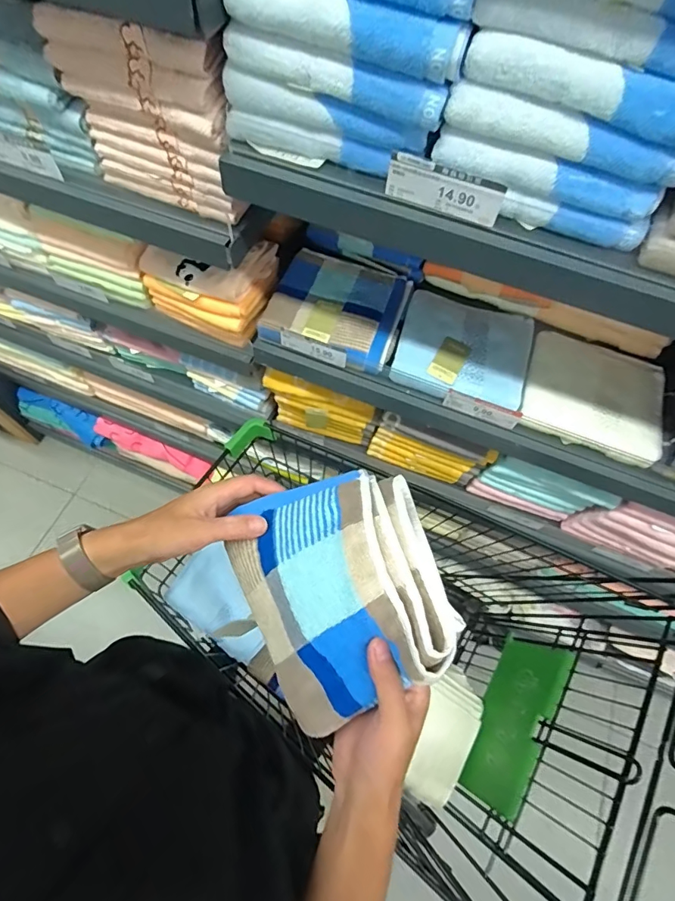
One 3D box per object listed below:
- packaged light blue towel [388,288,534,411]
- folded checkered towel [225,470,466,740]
[{"bbox_3d":[0.187,-0.154,0.671,0.184,0.023,0.183,18,65,5],"label":"packaged light blue towel"},{"bbox_3d":[-0.005,0.102,0.358,0.159,0.049,0.181,-32,61,21],"label":"folded checkered towel"}]

